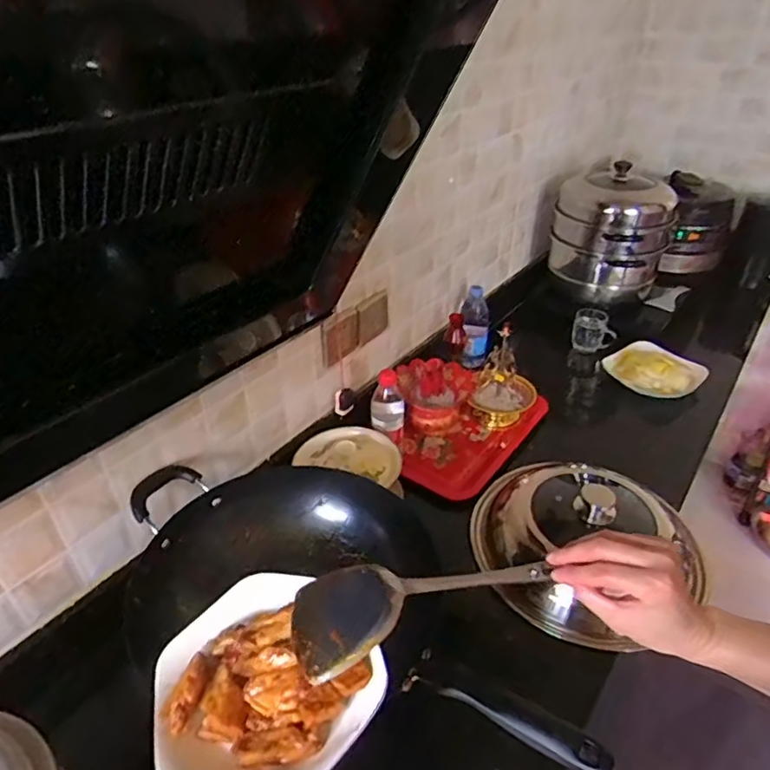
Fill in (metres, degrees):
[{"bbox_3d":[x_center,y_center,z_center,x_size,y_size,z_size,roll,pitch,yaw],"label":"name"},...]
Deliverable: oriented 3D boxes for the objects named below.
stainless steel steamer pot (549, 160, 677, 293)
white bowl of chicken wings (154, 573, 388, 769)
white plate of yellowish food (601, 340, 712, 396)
[{"bbox_3d":[0.612,-0.426,1.543,0.288,0.275,0.267,19,40,25],"label":"stainless steel steamer pot"},{"bbox_3d":[-0.109,0.246,0.476,0.168,0.056,0.183,0,35,0],"label":"white bowl of chicken wings"},{"bbox_3d":[0.641,-0.042,1.342,0.174,0.047,0.192,-25,42,-31],"label":"white plate of yellowish food"}]

